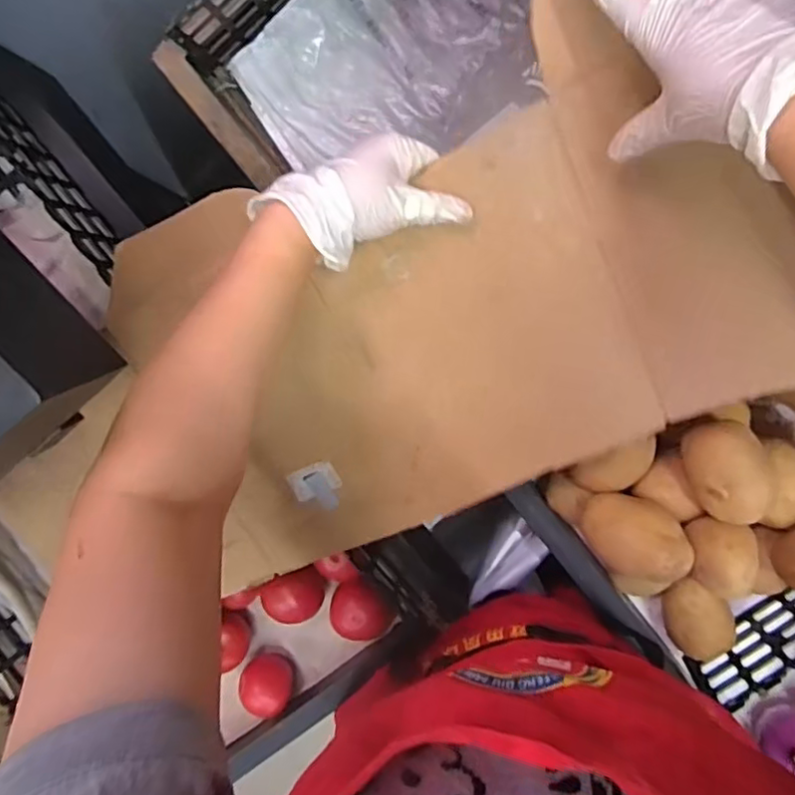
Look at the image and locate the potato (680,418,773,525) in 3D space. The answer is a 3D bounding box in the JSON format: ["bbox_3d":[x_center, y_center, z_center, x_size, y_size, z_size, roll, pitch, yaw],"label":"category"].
[{"bbox_3d":[0.291,0.063,0.554,0.064,0.057,0.096,-30,91,7],"label":"potato"}]

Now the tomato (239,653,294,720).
[{"bbox_3d":[-0.147,0.323,0.708,0.056,0.045,0.051,1,94,5],"label":"tomato"}]

